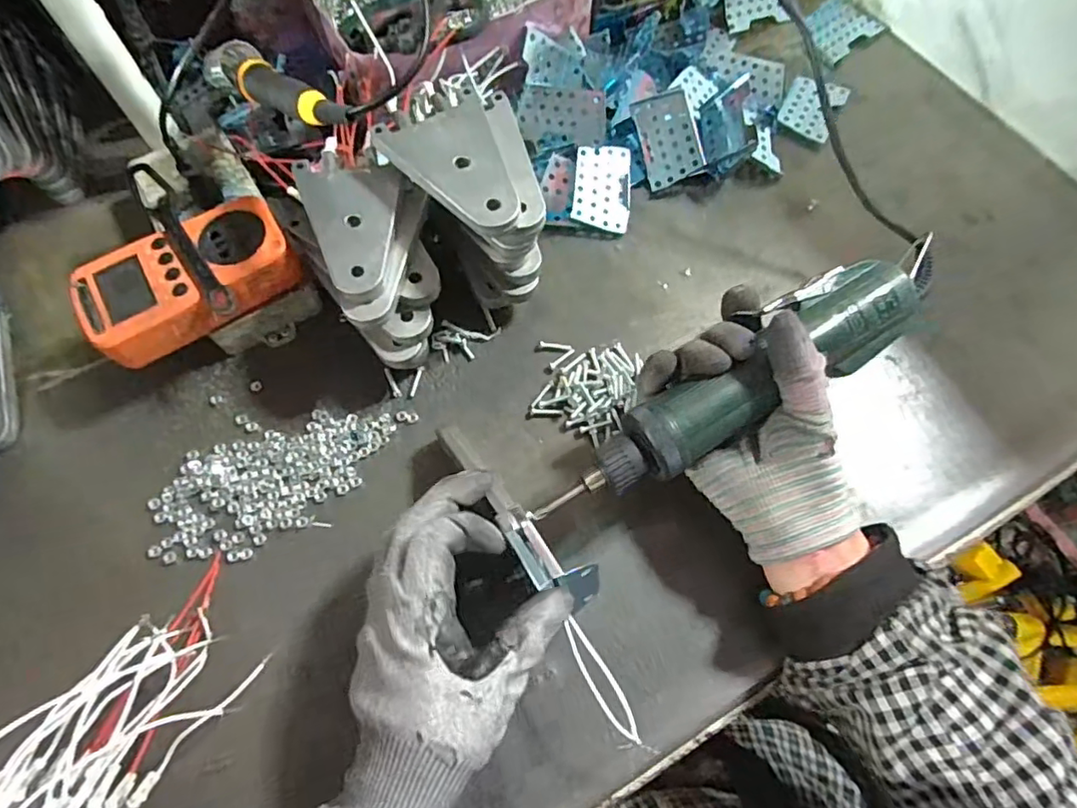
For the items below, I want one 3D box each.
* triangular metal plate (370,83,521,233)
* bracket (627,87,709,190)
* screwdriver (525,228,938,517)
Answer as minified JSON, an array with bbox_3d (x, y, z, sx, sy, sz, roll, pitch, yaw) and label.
[{"bbox_3d":[-0.046,-0.139,0.347,0.067,0.006,0.101,-29,71,-11],"label":"triangular metal plate"},{"bbox_3d":[0.102,-0.212,0.473,0.045,0.009,0.072,-16,85,14],"label":"bracket"},{"bbox_3d":[0.127,-0.020,0.334,0.284,0.034,0.051,-31,72,-13],"label":"screwdriver"}]

